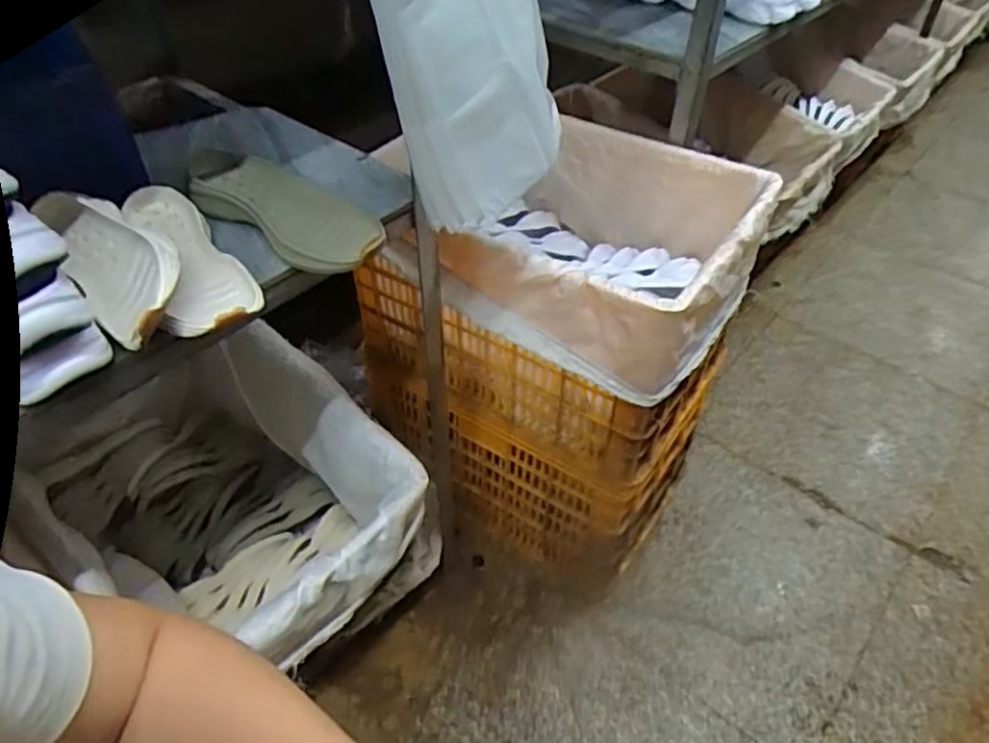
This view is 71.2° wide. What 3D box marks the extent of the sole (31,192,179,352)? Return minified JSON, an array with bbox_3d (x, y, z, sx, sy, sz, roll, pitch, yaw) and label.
[{"bbox_3d":[-0.395,-0.113,0.711,0.104,0.053,0.266,-30,51,-27],"label":"sole"}]

